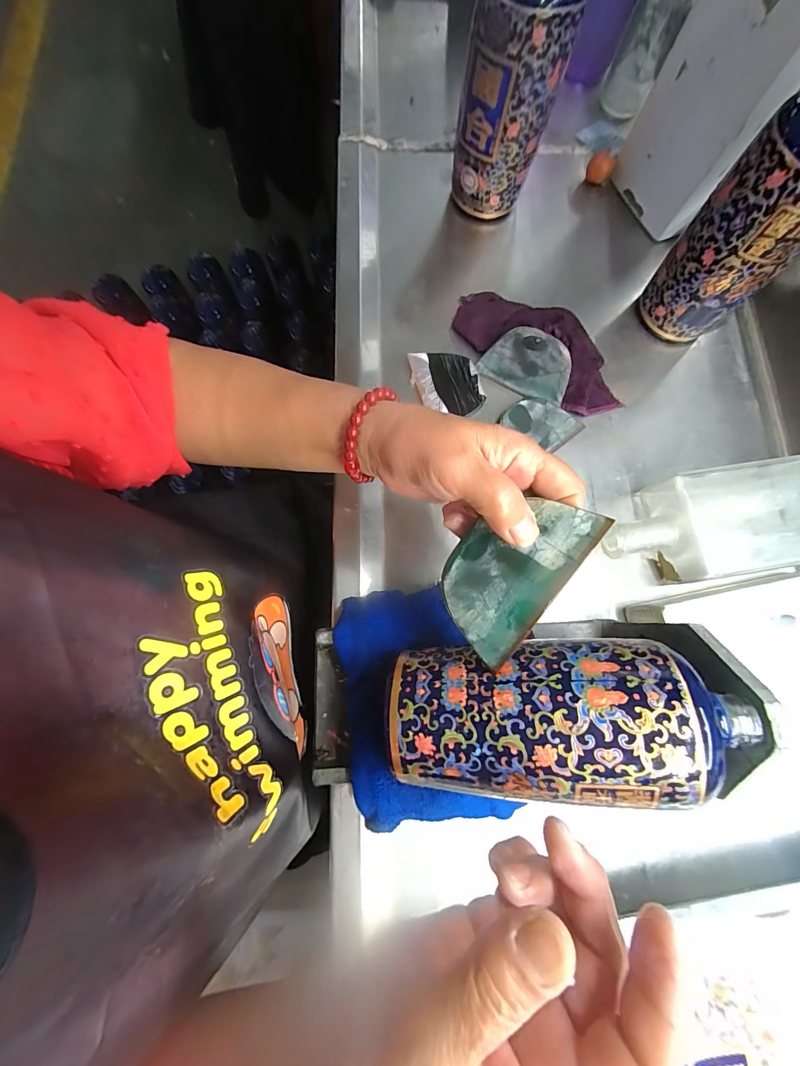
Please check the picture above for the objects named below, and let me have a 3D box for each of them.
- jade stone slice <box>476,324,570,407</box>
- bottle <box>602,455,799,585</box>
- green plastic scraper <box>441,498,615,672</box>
[{"bbox_3d":[0.123,-0.162,0.361,0.083,0.004,0.055,30,107,7],"label":"jade stone slice"},{"bbox_3d":[0.287,-0.009,0.323,0.230,0.046,0.093,-9,79,0],"label":"bottle"},{"bbox_3d":[0.059,0.019,0.207,0.055,0.004,0.093,38,97,17],"label":"green plastic scraper"}]

